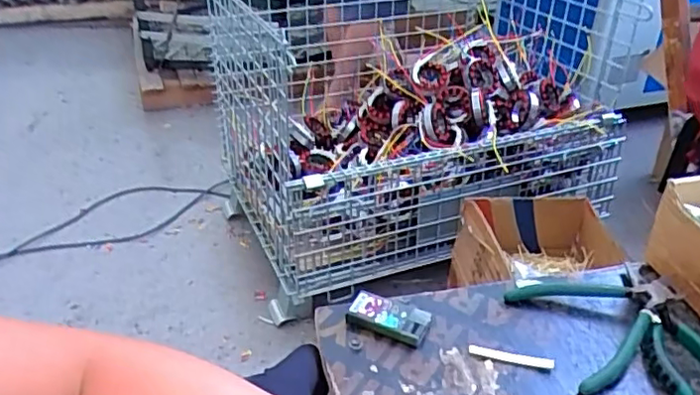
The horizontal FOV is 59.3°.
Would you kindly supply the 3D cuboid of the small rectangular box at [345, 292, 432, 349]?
[{"bbox_3d":[0.033,0.105,0.530,0.067,0.019,0.030,17,35,23],"label":"small rectangular box"}]

